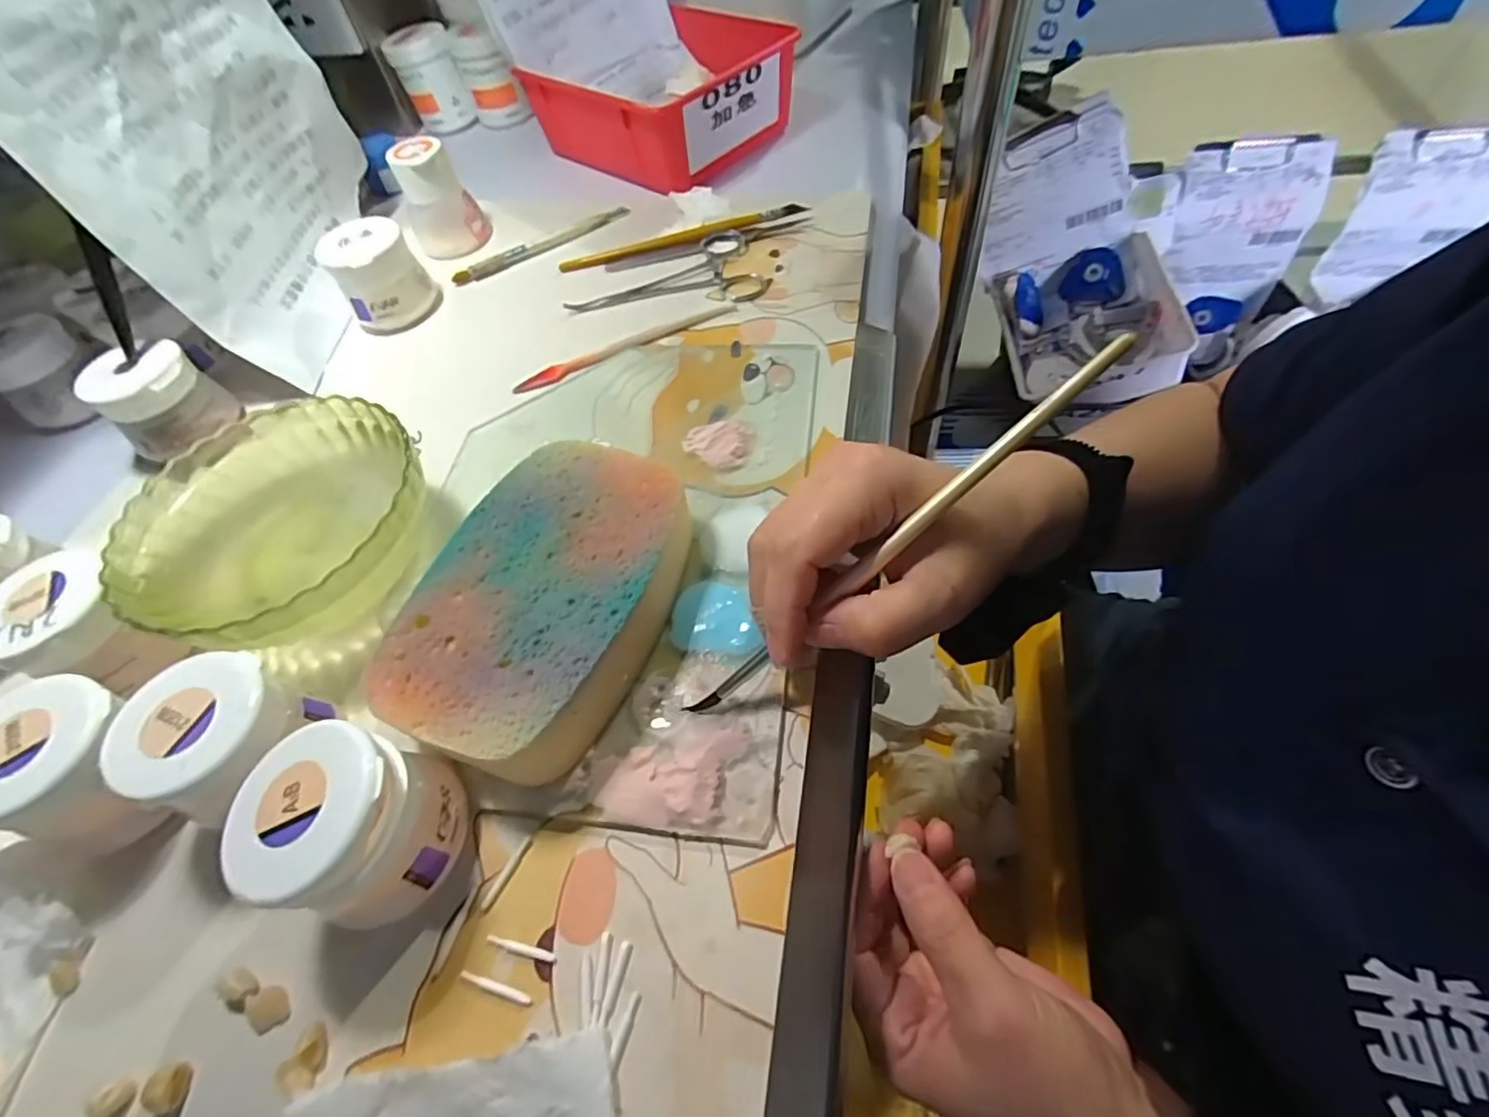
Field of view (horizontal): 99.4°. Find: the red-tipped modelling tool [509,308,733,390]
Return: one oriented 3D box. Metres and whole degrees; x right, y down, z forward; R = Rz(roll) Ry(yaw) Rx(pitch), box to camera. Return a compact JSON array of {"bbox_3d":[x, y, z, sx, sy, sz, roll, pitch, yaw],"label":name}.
[{"bbox_3d":[-0.069,-0.124,0.373,0.136,0.005,0.012,-23,57,-11],"label":"red-tipped modelling tool"}]

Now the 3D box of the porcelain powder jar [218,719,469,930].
[{"bbox_3d":[-0.124,0.086,0.202,0.051,0.056,0.049,-3,56,4],"label":"porcelain powder jar"}]

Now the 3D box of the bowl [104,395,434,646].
[{"bbox_3d":[-0.200,-0.013,0.285,0.127,0.052,0.123,-3,56,4],"label":"bowl"}]

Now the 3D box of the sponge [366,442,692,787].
[{"bbox_3d":[-0.074,0.017,0.252,0.093,0.034,0.134,17,60,17],"label":"sponge"}]

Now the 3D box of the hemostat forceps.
[{"bbox_3d":[-0.050,-0.182,0.403,0.126,0.008,0.068,-7,56,1],"label":"hemostat forceps"}]

